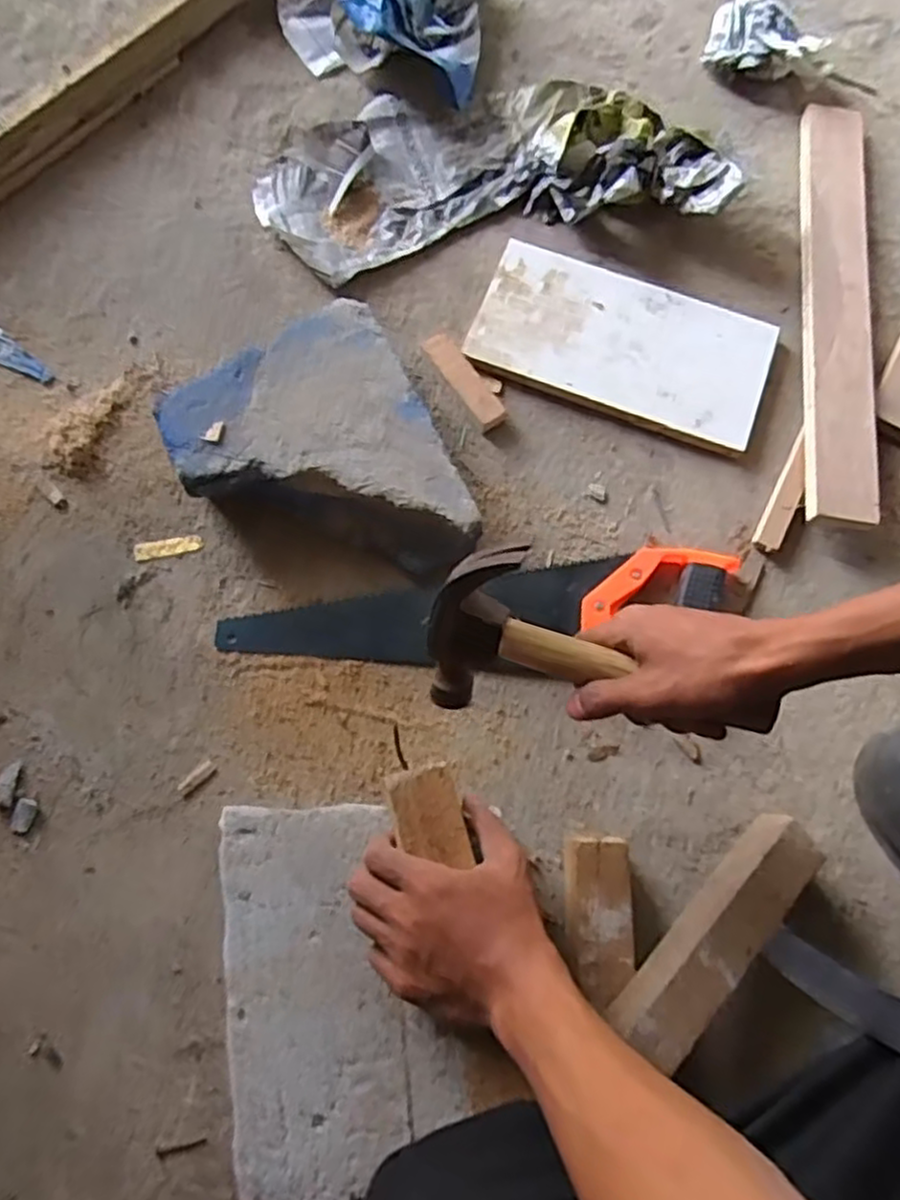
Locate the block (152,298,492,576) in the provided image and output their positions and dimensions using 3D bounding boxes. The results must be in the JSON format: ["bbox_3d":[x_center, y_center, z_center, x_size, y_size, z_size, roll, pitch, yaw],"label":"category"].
[{"bbox_3d":[-0.109,-0.107,0.611,0.193,0.075,0.228,-26,78,-8],"label":"block"}]

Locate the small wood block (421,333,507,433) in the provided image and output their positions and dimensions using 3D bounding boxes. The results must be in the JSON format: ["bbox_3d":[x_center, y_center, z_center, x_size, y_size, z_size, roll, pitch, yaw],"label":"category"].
[{"bbox_3d":[0.015,-0.202,0.665,0.030,0.016,0.101,-33,79,-9],"label":"small wood block"}]

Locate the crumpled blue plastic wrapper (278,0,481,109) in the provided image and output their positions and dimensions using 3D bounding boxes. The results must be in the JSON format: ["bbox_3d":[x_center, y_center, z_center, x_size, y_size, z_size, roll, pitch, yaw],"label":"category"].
[{"bbox_3d":[-0.058,-0.640,0.750,0.230,0.075,0.209,21,77,3],"label":"crumpled blue plastic wrapper"}]

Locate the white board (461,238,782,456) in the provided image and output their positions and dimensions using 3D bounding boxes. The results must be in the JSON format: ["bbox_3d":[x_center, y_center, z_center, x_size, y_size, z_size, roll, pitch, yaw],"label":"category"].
[{"bbox_3d":[0.162,-0.241,0.682,0.268,0.020,0.142,20,77,3],"label":"white board"}]

